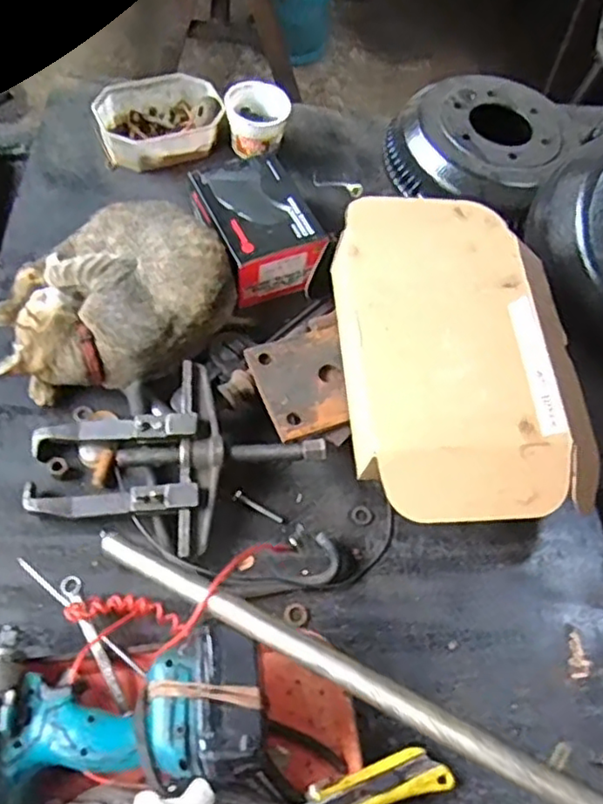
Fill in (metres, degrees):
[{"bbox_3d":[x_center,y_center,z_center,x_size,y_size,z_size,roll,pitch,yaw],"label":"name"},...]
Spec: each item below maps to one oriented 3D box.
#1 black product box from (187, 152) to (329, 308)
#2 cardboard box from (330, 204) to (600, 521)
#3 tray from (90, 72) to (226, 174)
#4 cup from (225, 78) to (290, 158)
[{"bbox_3d":[-0.054,-0.233,0.845,0.135,0.073,0.195,-22,67,-15],"label":"black product box"},{"bbox_3d":[0.174,-0.059,0.691,0.251,0.072,0.377,-4,65,-5],"label":"cardboard box"},{"bbox_3d":[-0.208,-0.417,0.951,0.179,0.051,0.128,-22,67,-15],"label":"tray"},{"bbox_3d":[-0.063,-0.420,0.951,0.095,0.063,0.088,-2,63,-6],"label":"cup"}]

